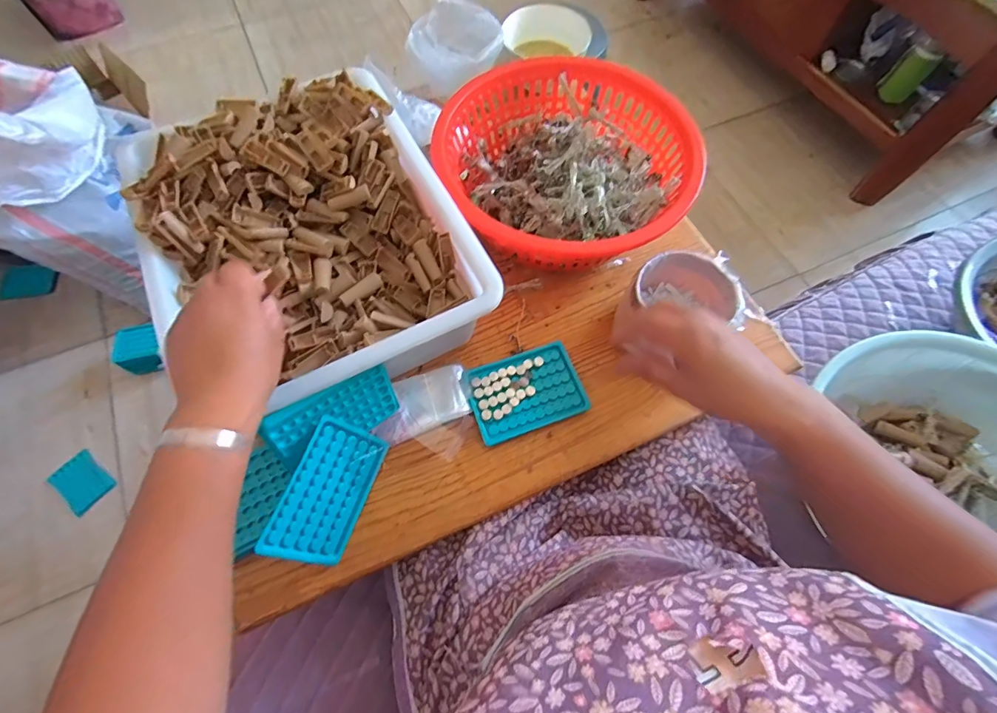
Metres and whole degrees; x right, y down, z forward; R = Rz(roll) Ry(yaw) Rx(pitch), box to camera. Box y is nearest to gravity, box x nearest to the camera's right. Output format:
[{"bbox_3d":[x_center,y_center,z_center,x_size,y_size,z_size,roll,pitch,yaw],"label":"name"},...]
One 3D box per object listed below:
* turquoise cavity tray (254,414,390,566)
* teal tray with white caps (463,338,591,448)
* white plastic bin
[{"bbox_3d":[-0.171,0.139,0.449,0.009,0.094,0.134,6,66,38],"label":"turquoise cavity tray"},{"bbox_3d":[0.032,0.040,0.528,0.133,0.012,0.094,-18,67,-9],"label":"teal tray with white caps"},{"bbox_3d":[-0.220,-0.132,0.528,0.316,0.142,0.385,-25,68,-12],"label":"white plastic bin"}]

